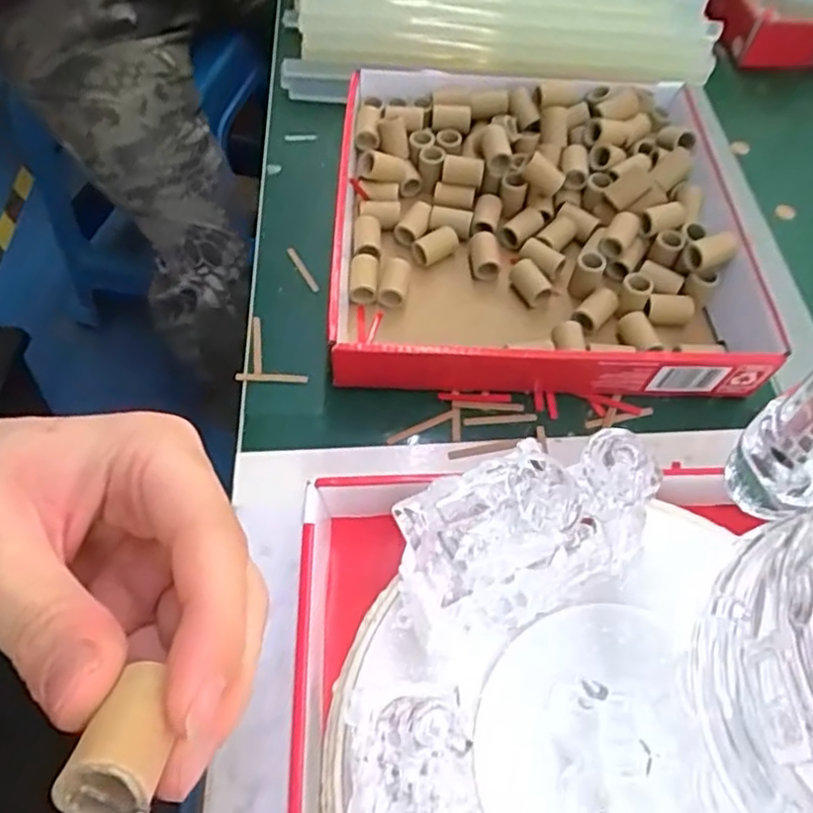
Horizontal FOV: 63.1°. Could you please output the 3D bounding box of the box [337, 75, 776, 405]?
[{"bbox_3d":[0.077,-0.113,0.409,0.240,0.050,0.246,1,58,-2],"label":"box"}]

